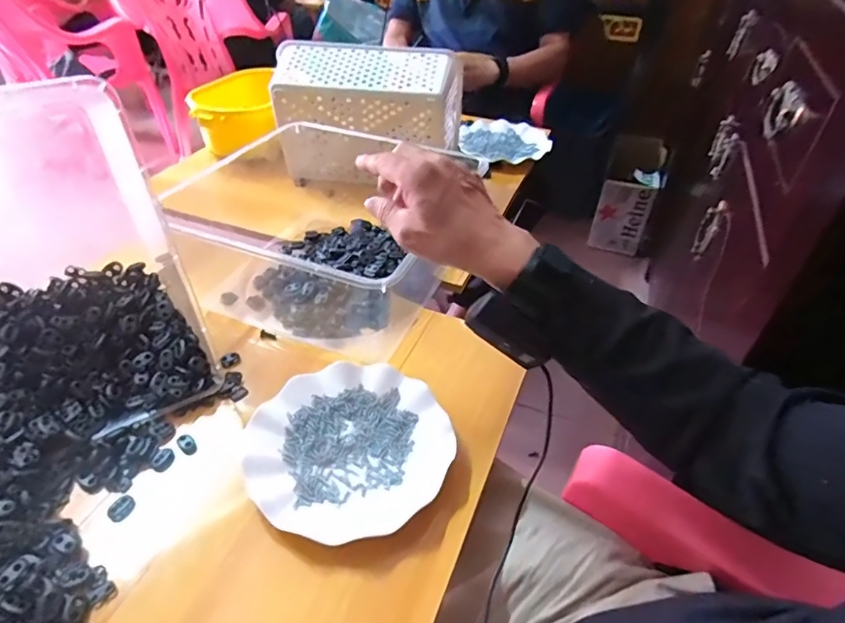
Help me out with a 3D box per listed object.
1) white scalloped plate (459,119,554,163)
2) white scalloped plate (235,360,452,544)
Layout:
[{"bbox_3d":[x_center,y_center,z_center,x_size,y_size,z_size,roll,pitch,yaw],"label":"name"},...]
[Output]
[{"bbox_3d":[0.165,-0.341,1.020,0.179,0.019,0.193,2,41,2],"label":"white scalloped plate"},{"bbox_3d":[-0.067,0.122,0.475,0.181,0.023,0.174,0,41,0],"label":"white scalloped plate"}]

